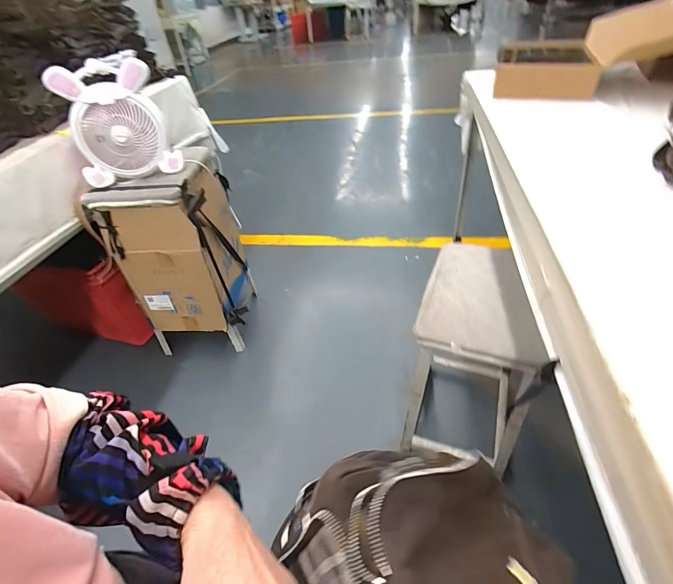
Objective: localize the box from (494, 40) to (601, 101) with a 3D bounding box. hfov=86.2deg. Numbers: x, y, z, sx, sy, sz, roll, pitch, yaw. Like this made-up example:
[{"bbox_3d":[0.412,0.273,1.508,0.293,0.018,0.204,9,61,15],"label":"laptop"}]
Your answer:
[{"bbox_3d":[0.670,-0.722,1.168,0.271,0.090,0.387,13,45,20],"label":"box"}]

